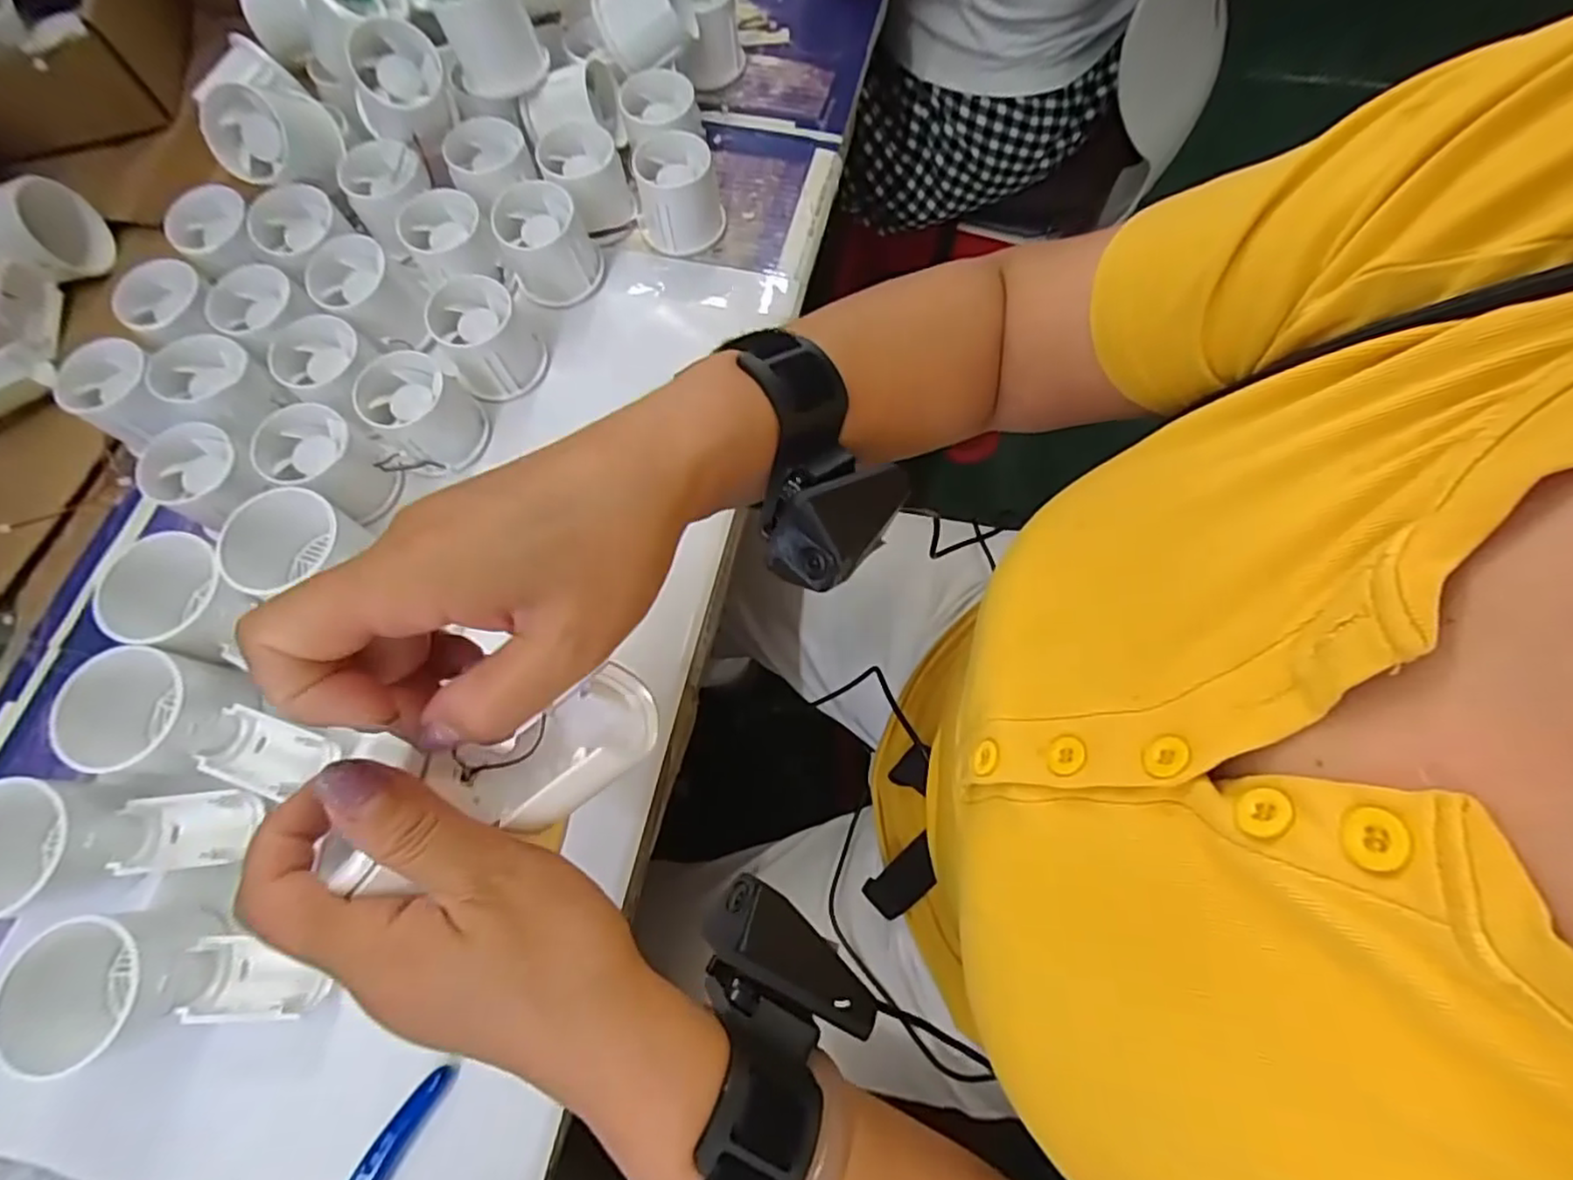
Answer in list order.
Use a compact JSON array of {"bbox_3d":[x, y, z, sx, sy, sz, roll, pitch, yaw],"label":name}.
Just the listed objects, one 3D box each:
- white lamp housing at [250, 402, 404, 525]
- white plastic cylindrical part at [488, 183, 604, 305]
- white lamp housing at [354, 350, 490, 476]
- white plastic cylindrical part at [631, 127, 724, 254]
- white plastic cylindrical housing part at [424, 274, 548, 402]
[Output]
[{"bbox_3d":[-0.264,-0.074,0.387,0.055,0.046,0.049,22,73,9],"label":"white lamp housing"},{"bbox_3d":[-0.154,-0.224,0.434,0.055,0.051,0.055,-1,71,2],"label":"white plastic cylindrical part"},{"bbox_3d":[-0.214,-0.104,0.398,0.055,0.047,0.056,-1,71,2],"label":"white lamp housing"},{"bbox_3d":[-0.073,-0.266,0.449,0.056,0.049,0.053,-13,71,-3],"label":"white plastic cylindrical part"},{"bbox_3d":[-0.185,-0.155,0.414,0.054,0.049,0.054,-1,71,2],"label":"white plastic cylindrical housing part"}]

